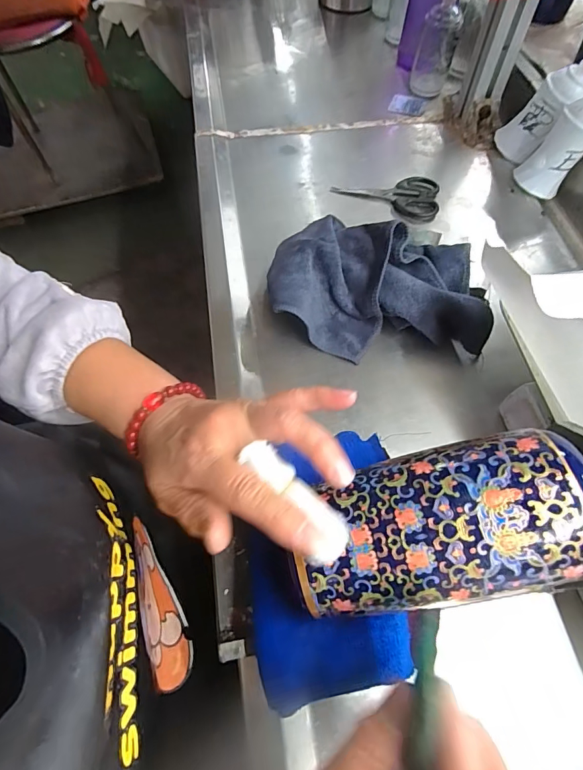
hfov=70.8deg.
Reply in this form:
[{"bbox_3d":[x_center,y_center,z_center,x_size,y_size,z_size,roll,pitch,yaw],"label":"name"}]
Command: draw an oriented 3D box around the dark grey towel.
[{"bbox_3d":[0.089,-0.101,0.414,0.219,0.063,0.148,11,63,9],"label":"dark grey towel"}]

